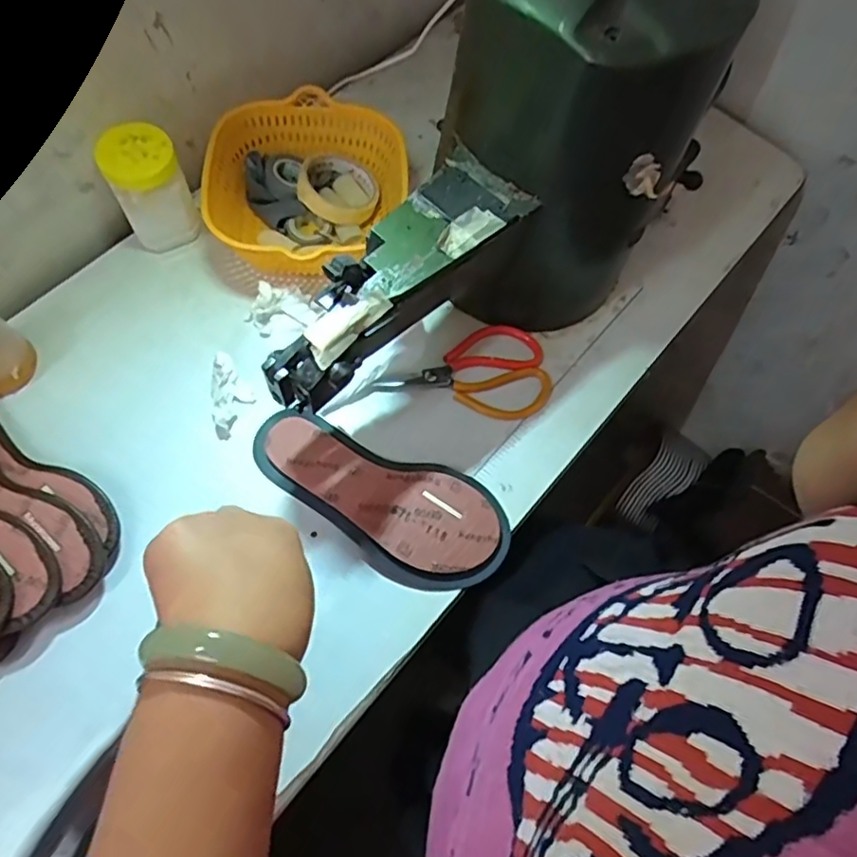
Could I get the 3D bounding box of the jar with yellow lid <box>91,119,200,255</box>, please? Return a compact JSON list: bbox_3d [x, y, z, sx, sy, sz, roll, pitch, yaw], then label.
[{"bbox_3d":[-0.286,-0.245,0.638,0.073,0.119,0.062,-20,69,-11],"label":"jar with yellow lid"}]

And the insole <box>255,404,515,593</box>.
[{"bbox_3d":[-0.050,0.069,0.581,0.254,0.030,0.108,21,69,7],"label":"insole"}]

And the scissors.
[{"bbox_3d":[0.016,-0.056,0.639,0.221,0.014,0.097,-3,67,-4],"label":"scissors"}]

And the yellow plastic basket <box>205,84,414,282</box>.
[{"bbox_3d":[-0.131,-0.251,0.672,0.206,0.085,0.216,16,67,4],"label":"yellow plastic basket"}]

